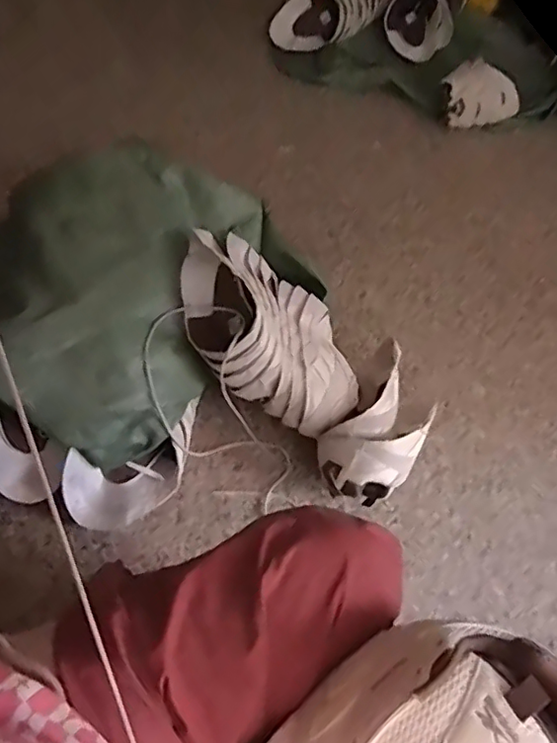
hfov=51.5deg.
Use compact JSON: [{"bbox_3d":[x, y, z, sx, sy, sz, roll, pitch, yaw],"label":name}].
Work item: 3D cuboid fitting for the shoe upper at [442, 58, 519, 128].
[{"bbox_3d":[0.493,-0.664,1.408,0.187,0.102,0.144,21,62,10],"label":"shoe upper"}]

